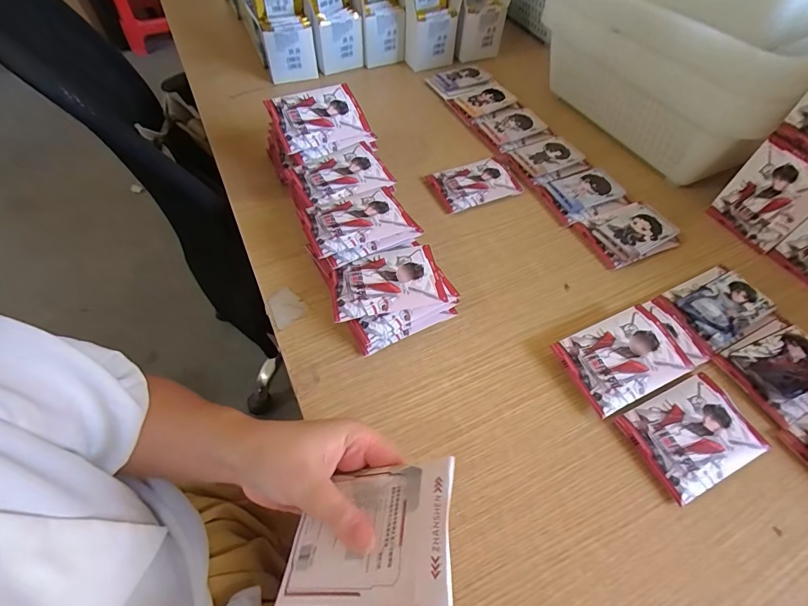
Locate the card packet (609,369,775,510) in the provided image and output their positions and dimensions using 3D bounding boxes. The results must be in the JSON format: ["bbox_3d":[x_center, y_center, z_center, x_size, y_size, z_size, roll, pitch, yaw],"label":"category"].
[{"bbox_3d":[0.238,0.108,0.326,0.099,0.011,0.071,-21,59,-15],"label":"card packet"}]

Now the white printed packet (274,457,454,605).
[{"bbox_3d":[-0.022,0.127,0.220,0.101,0.005,0.069,-17,39,21],"label":"white printed packet"}]

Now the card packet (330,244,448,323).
[{"bbox_3d":[-0.017,-0.020,0.367,0.100,0.008,0.064,-10,57,-8],"label":"card packet"}]

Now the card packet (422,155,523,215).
[{"bbox_3d":[0.091,-0.154,0.502,0.110,0.009,0.071,-21,63,-12],"label":"card packet"}]

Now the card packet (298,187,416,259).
[{"bbox_3d":[-0.048,-0.086,0.399,0.102,0.011,0.070,-19,58,-14],"label":"card packet"}]

